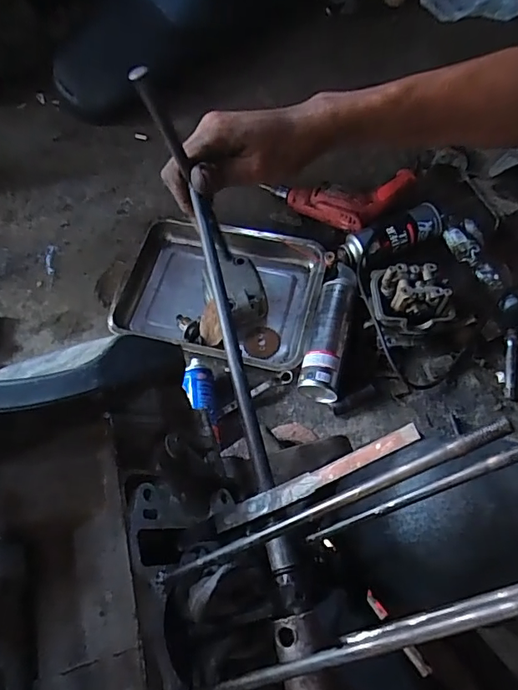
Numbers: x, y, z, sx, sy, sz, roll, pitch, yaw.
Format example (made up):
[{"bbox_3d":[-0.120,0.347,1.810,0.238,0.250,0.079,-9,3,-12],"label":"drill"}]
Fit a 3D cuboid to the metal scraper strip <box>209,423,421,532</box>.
[{"bbox_3d":[0.025,0.066,0.240,0.113,0.006,0.011,-31,59,20],"label":"metal scraper strip"}]

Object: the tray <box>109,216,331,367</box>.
[{"bbox_3d":[-0.072,-0.098,0.884,0.349,0.084,0.262,15,60,6],"label":"tray"}]

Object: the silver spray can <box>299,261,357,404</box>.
[{"bbox_3d":[0.116,-0.026,0.818,0.063,0.075,0.242,12,60,4],"label":"silver spray can"}]

